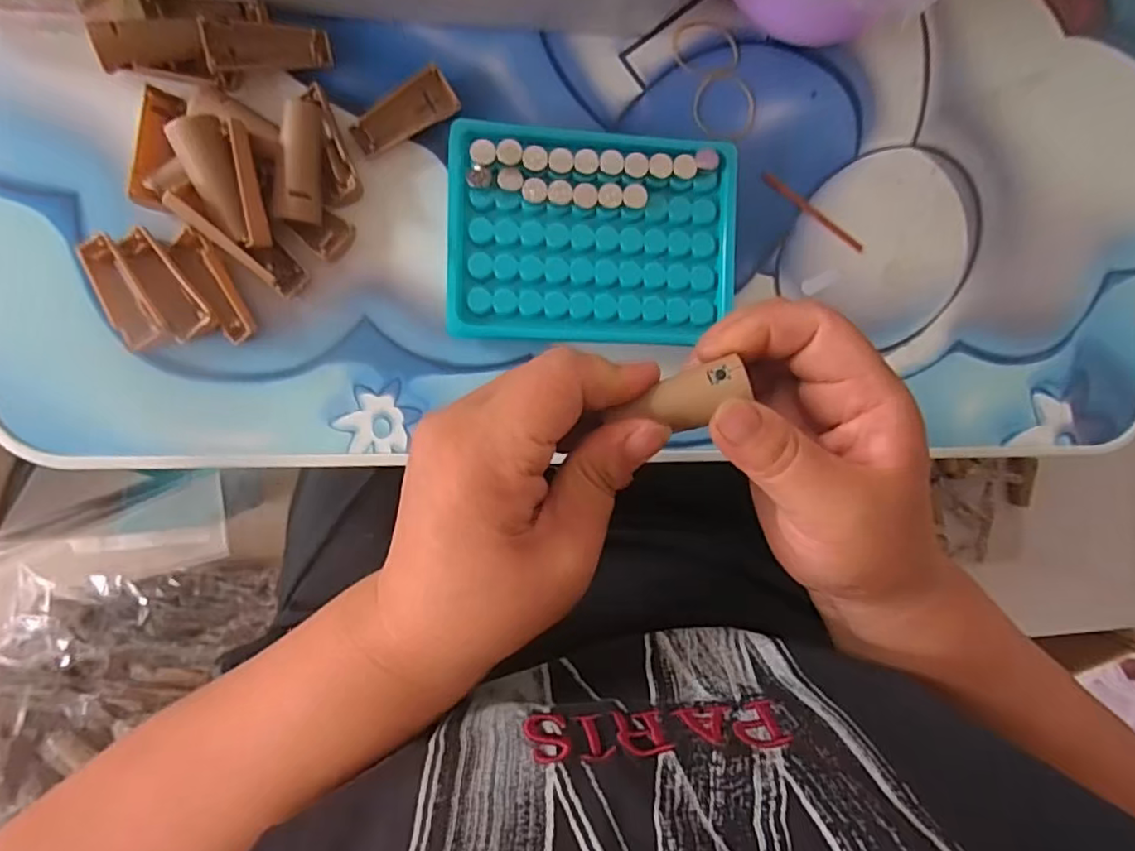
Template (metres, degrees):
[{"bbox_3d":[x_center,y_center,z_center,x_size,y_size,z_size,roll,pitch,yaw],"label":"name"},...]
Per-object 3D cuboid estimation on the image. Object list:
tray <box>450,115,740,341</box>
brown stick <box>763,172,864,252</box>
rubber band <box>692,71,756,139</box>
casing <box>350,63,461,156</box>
[{"bbox_3d":[0.013,-0.086,0.287,0.132,0.021,0.092,1,92,-8],"label":"tray"},{"bbox_3d":[0.126,-0.109,0.314,0.064,0.004,0.006,33,87,-8],"label":"brown stick"},{"bbox_3d":[0.079,-0.160,0.307,0.032,0.004,0.036,2,92,-8],"label":"rubber band"},{"bbox_3d":[-0.074,-0.141,0.279,0.048,0.010,0.019,-34,96,-6],"label":"casing"}]

